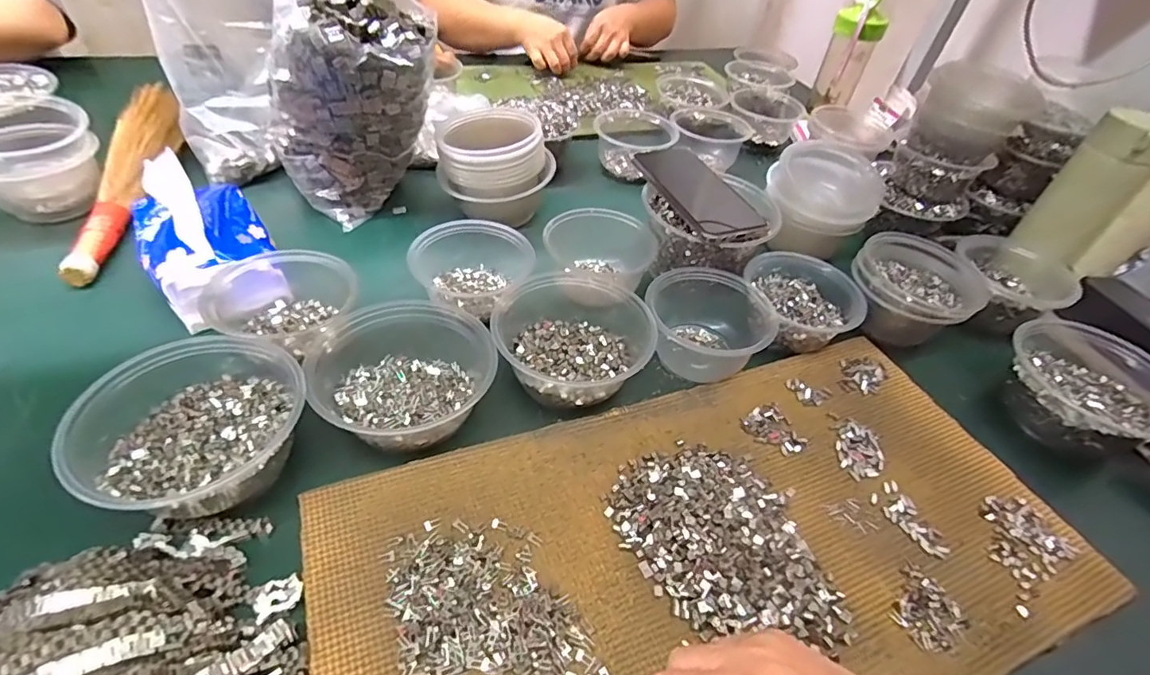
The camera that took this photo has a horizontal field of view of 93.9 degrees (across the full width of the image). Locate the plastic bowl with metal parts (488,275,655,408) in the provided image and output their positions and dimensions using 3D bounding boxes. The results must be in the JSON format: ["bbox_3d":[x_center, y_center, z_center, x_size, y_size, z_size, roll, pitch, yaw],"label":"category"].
[{"bbox_3d":[-0.002,-0.005,0.476,0.140,0.047,0.139,11,46,3],"label":"plastic bowl with metal parts"}]

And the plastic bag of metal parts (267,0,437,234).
[{"bbox_3d":[-0.224,-0.254,0.586,0.105,0.216,0.179,35,50,27],"label":"plastic bag of metal parts"}]

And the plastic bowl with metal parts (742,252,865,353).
[{"bbox_3d":[0.221,-0.034,0.541,0.103,0.049,0.121,-31,55,-33],"label":"plastic bowl with metal parts"}]

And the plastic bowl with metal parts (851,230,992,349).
[{"bbox_3d":[0.342,-0.048,0.550,0.119,0.072,0.109,2,43,-2],"label":"plastic bowl with metal parts"}]

